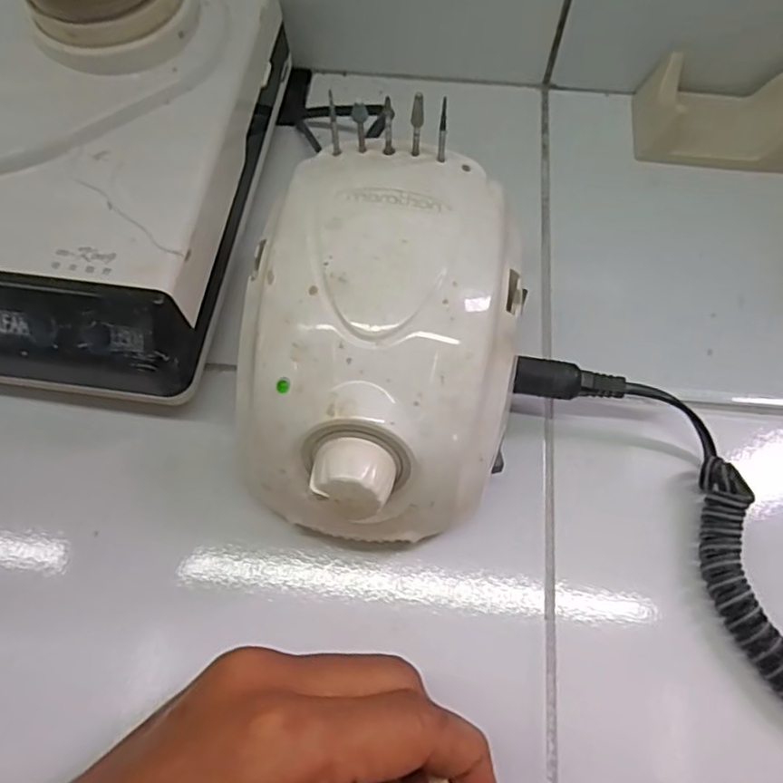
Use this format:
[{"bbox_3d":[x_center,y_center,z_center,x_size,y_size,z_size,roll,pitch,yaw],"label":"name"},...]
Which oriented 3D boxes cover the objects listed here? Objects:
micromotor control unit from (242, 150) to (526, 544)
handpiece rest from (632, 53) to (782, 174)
[{"bbox_3d":[0.000,-0.013,0.247,0.097,0.084,0.135,9,67,4],"label":"micromotor control unit"},{"bbox_3d":[0.179,-0.147,0.331,0.091,0.032,0.050,5,67,3],"label":"handpiece rest"}]

